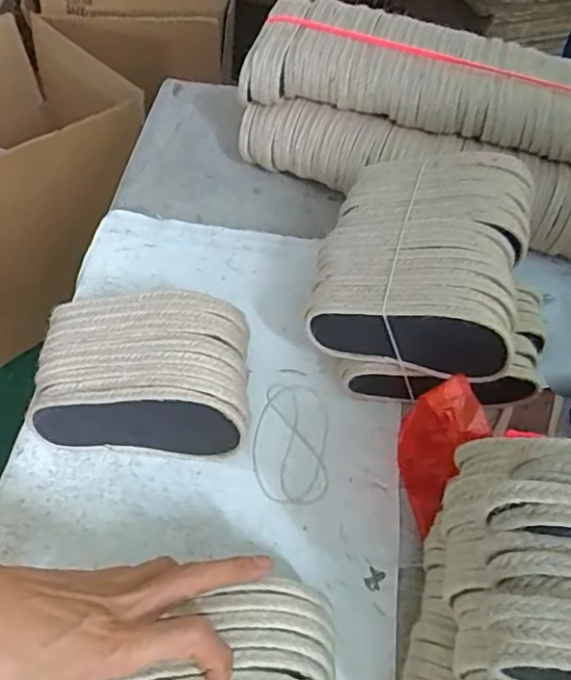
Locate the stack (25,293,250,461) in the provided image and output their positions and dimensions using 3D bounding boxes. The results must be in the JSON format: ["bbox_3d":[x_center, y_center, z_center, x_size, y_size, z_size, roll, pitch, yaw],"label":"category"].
[{"bbox_3d":[-0.116,0.026,0.495,0.174,0.073,0.117,5,54,0],"label":"stack"}]

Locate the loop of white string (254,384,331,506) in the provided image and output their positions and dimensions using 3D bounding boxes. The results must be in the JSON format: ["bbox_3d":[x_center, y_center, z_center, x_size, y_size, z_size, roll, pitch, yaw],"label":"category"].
[{"bbox_3d":[0.005,0.086,0.503,0.062,0.006,0.110,3,54,-1],"label":"loop of white string"}]

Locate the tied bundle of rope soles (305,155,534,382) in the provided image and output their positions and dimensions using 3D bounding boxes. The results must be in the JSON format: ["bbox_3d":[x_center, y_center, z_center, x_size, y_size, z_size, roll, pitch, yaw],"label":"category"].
[{"bbox_3d":[0.121,-0.071,0.509,0.173,0.078,0.203,2,57,26],"label":"tied bundle of rope soles"}]

